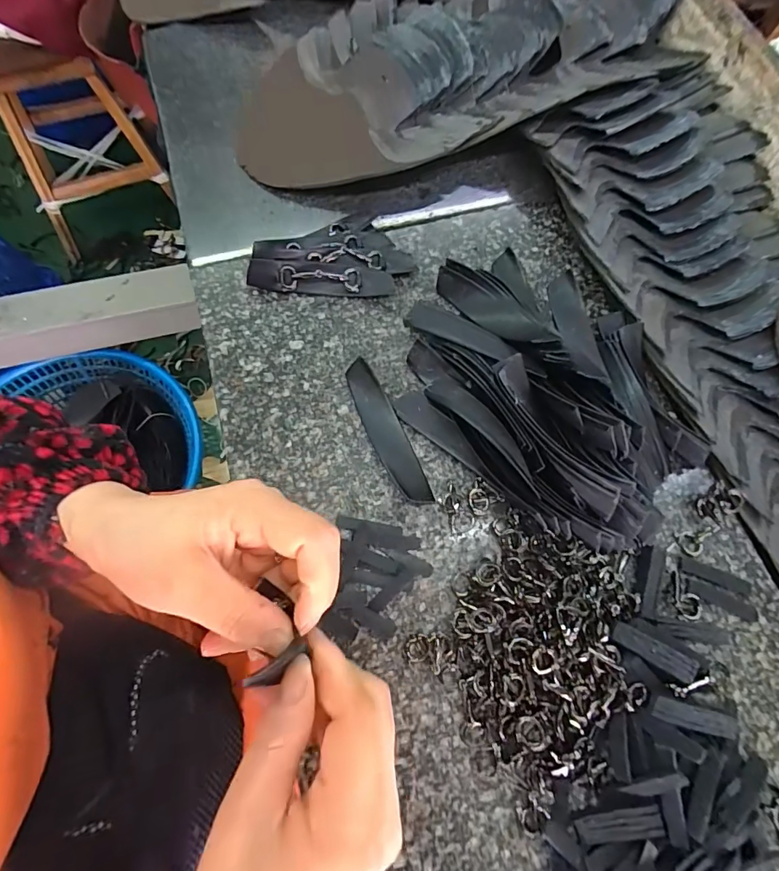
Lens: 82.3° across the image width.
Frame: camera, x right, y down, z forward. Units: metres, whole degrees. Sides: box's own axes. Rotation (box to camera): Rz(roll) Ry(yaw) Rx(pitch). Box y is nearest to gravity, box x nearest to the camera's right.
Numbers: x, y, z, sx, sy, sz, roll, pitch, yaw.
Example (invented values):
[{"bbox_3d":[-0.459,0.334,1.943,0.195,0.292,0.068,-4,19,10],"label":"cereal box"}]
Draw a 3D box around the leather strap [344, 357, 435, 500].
[{"bbox_3d":[-0.002,-0.003,0.329,0.026,0.018,0.115,-24,74,-11],"label":"leather strap"}]

